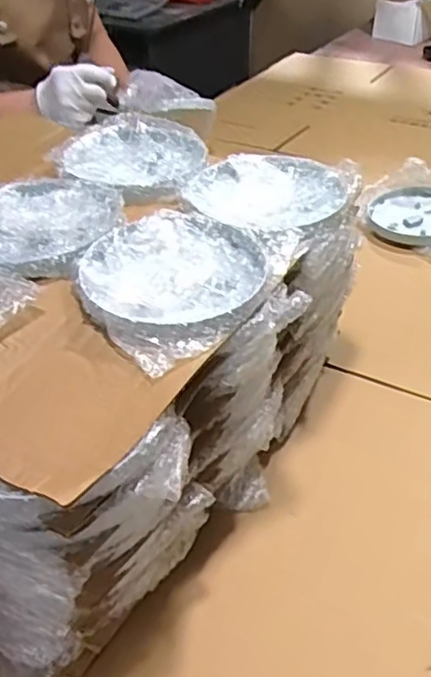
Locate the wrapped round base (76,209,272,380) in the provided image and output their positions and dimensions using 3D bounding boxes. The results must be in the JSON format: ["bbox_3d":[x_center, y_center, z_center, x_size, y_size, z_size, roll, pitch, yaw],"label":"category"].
[{"bbox_3d":[-0.031,-0.046,0.466,0.140,0.022,0.143,-2,39,1],"label":"wrapped round base"}]

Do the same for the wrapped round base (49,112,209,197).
[{"bbox_3d":[-0.078,-0.177,0.612,0.138,0.025,0.144,-2,39,1],"label":"wrapped round base"}]

